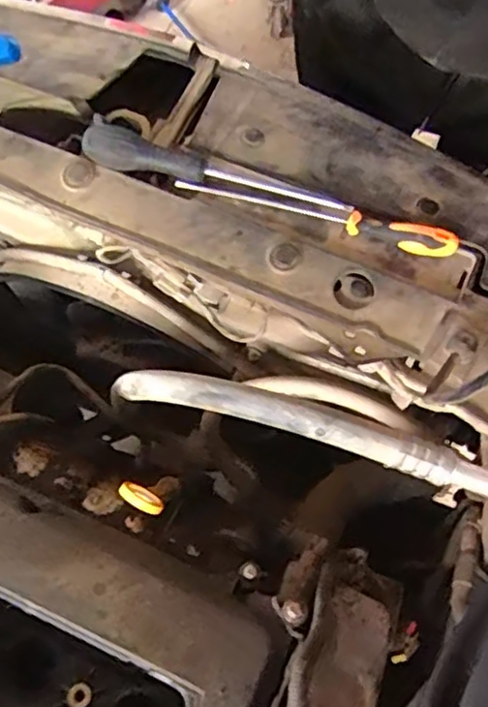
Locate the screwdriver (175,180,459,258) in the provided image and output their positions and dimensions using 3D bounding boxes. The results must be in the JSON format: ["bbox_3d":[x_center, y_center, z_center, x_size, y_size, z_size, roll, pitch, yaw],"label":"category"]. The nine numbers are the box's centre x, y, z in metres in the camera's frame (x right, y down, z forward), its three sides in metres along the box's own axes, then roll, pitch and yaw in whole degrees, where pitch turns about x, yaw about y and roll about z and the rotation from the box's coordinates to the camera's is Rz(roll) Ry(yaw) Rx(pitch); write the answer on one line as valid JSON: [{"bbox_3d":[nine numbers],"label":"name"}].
[{"bbox_3d":[0.055,-0.115,0.522,0.225,0.023,0.019,20,69,8],"label":"screwdriver"}]

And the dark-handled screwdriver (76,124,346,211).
[{"bbox_3d":[-0.026,-0.144,0.534,0.222,0.028,0.029,19,69,8],"label":"dark-handled screwdriver"}]

